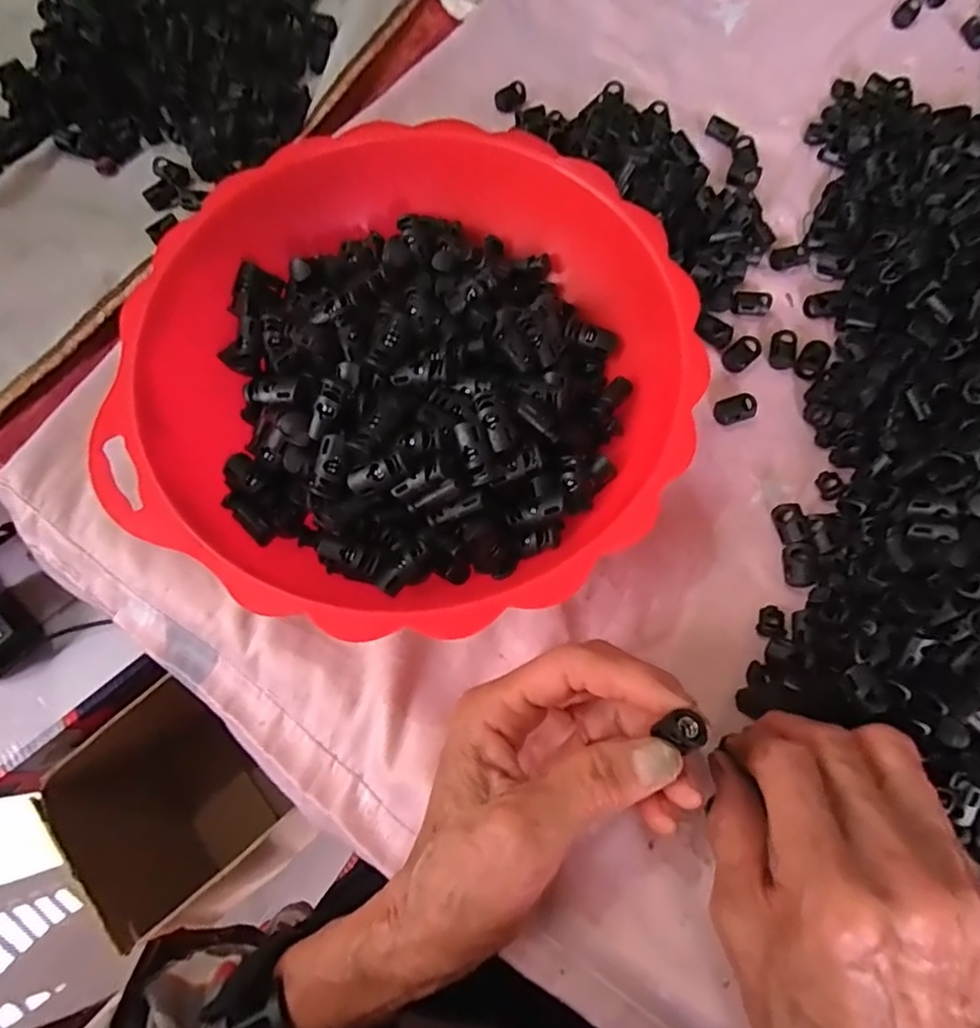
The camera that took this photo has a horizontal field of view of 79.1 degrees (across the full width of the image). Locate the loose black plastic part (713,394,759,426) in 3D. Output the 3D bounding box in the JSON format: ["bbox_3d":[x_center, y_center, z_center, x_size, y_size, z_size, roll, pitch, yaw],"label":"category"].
[{"bbox_3d":[0.130,-0.055,0.314,0.022,0.008,0.015,-17,72,-4],"label":"loose black plastic part"}]

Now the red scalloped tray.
[{"bbox_3d":[-0.033,-0.064,0.287,0.237,0.073,0.240,4,72,3],"label":"red scalloped tray"}]

